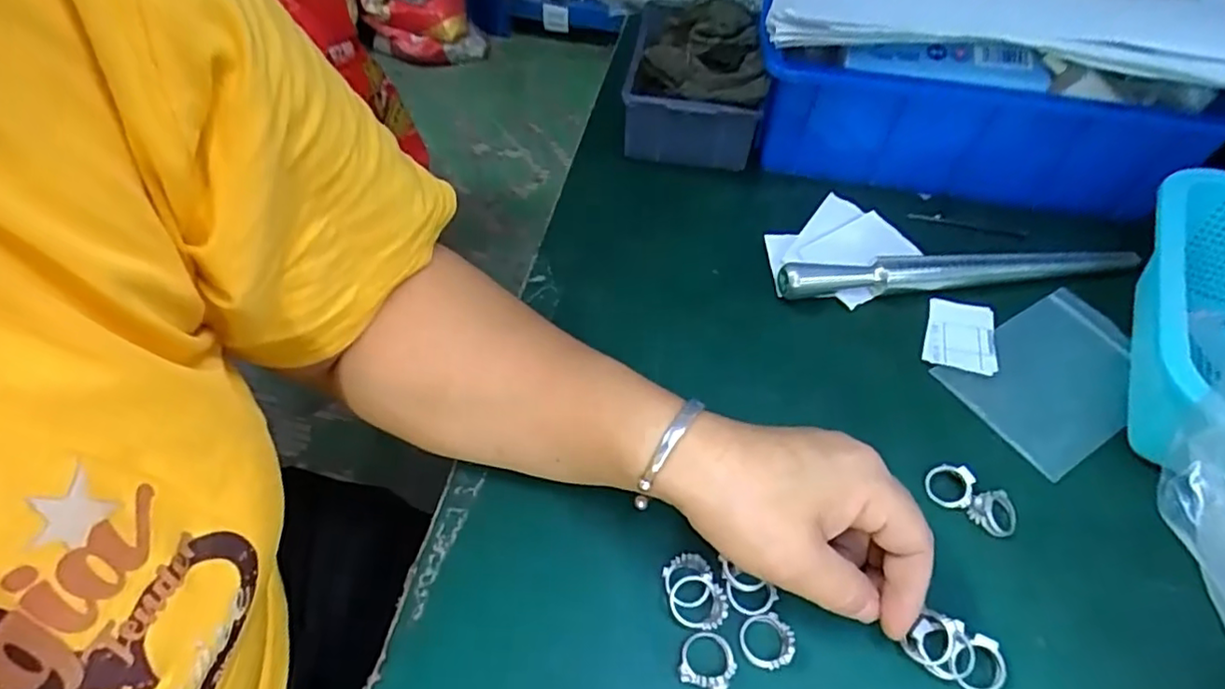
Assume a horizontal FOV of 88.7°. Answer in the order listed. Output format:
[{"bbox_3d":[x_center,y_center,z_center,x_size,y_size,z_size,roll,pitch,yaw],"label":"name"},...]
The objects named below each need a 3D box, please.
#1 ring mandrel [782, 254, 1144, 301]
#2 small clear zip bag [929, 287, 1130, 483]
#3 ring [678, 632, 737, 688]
[{"bbox_3d":[0.213,-0.044,0.388,0.222,0.022,0.017,-4,52,-5],"label":"ring mandrel"},{"bbox_3d":[0.254,0.016,0.355,0.123,0.004,0.078,-25,57,-20],"label":"small clear zip bag"},{"bbox_3d":[0.040,0.132,0.260,0.023,0.011,0.021,-6,43,6],"label":"ring"}]

